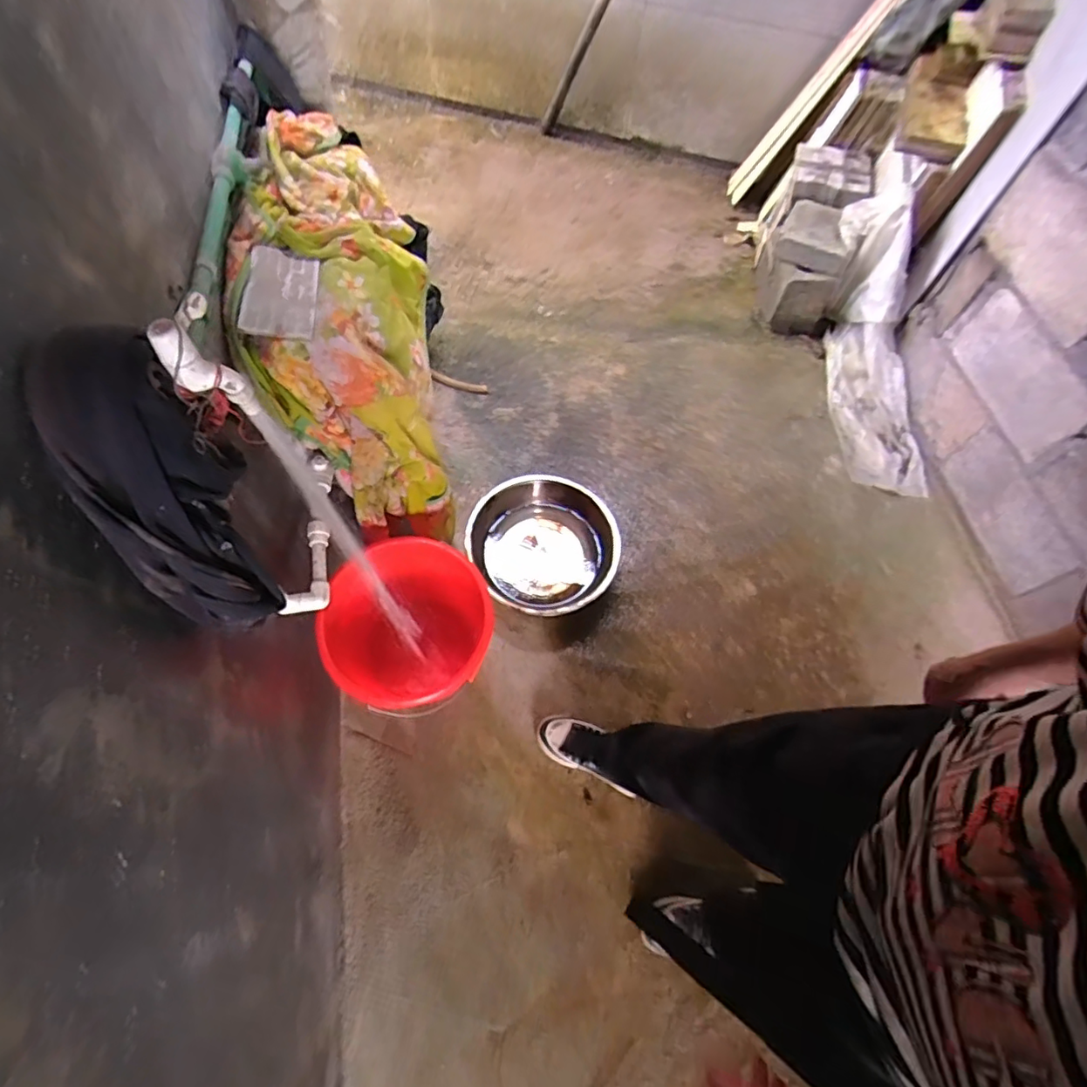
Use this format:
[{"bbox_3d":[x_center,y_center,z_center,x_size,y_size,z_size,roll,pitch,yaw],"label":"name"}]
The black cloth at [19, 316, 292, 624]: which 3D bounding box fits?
[{"bbox_3d":[-0.334,-0.039,0.521,0.099,0.283,0.154,13,63,3],"label":"black cloth"}]

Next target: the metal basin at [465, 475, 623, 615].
[{"bbox_3d":[0.002,0.013,1.332,0.342,0.114,0.325,1,63,-3],"label":"metal basin"}]

